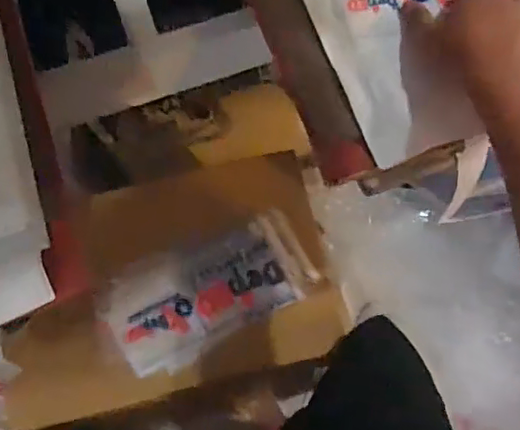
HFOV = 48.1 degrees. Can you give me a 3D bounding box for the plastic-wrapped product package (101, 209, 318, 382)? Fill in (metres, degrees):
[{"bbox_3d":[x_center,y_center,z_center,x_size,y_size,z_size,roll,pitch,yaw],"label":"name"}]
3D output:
[{"bbox_3d":[-0.071,0.101,0.809,0.280,0.037,0.144,-28,69,-9],"label":"plastic-wrapped product package"}]

